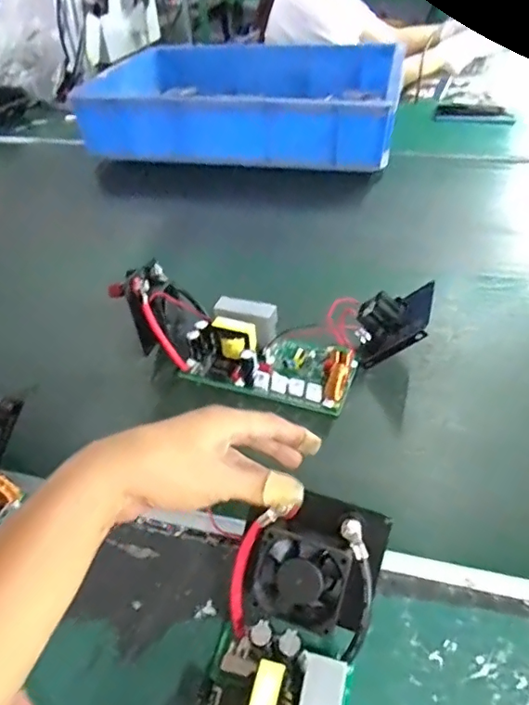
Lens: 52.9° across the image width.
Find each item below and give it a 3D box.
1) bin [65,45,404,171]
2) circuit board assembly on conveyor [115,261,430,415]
[{"bbox_3d":[-0.039,-0.494,1.027,0.557,0.111,0.396,3,43,9],"label":"bin"},{"bbox_3d":[0.006,-0.032,0.593,0.331,0.086,0.155,9,44,14],"label":"circuit board assembly on conveyor"}]

